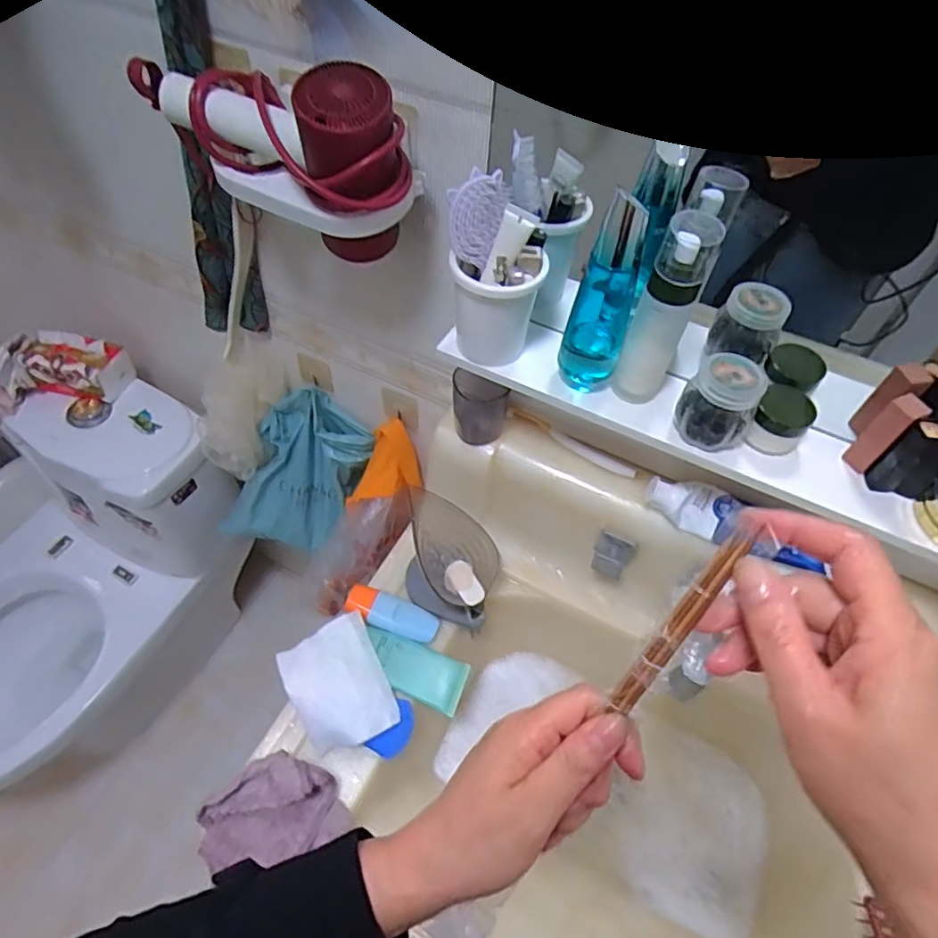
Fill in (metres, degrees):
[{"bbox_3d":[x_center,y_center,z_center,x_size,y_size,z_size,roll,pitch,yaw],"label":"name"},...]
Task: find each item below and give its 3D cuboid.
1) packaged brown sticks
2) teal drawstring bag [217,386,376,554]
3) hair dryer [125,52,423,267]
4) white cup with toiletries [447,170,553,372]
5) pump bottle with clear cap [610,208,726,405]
[{"bbox_3d":[0.101,0.071,0.276,0.018,0.009,0.104,38,105,21],"label":"packaged brown sticks"},{"bbox_3d":[-0.283,0.034,0.983,0.177,0.360,0.055,27,30,-13],"label":"teal drawstring bag"},{"bbox_3d":[-0.158,-0.273,0.521,0.213,0.158,0.090,29,57,16],"label":"hair dryer"},{"bbox_3d":[0.023,-0.175,0.539,0.081,0.150,0.068,4,54,-1],"label":"white cup with toiletries"},{"bbox_3d":[0.162,-0.129,0.501,0.041,0.179,0.037,29,57,16],"label":"pump bottle with clear cap"}]

